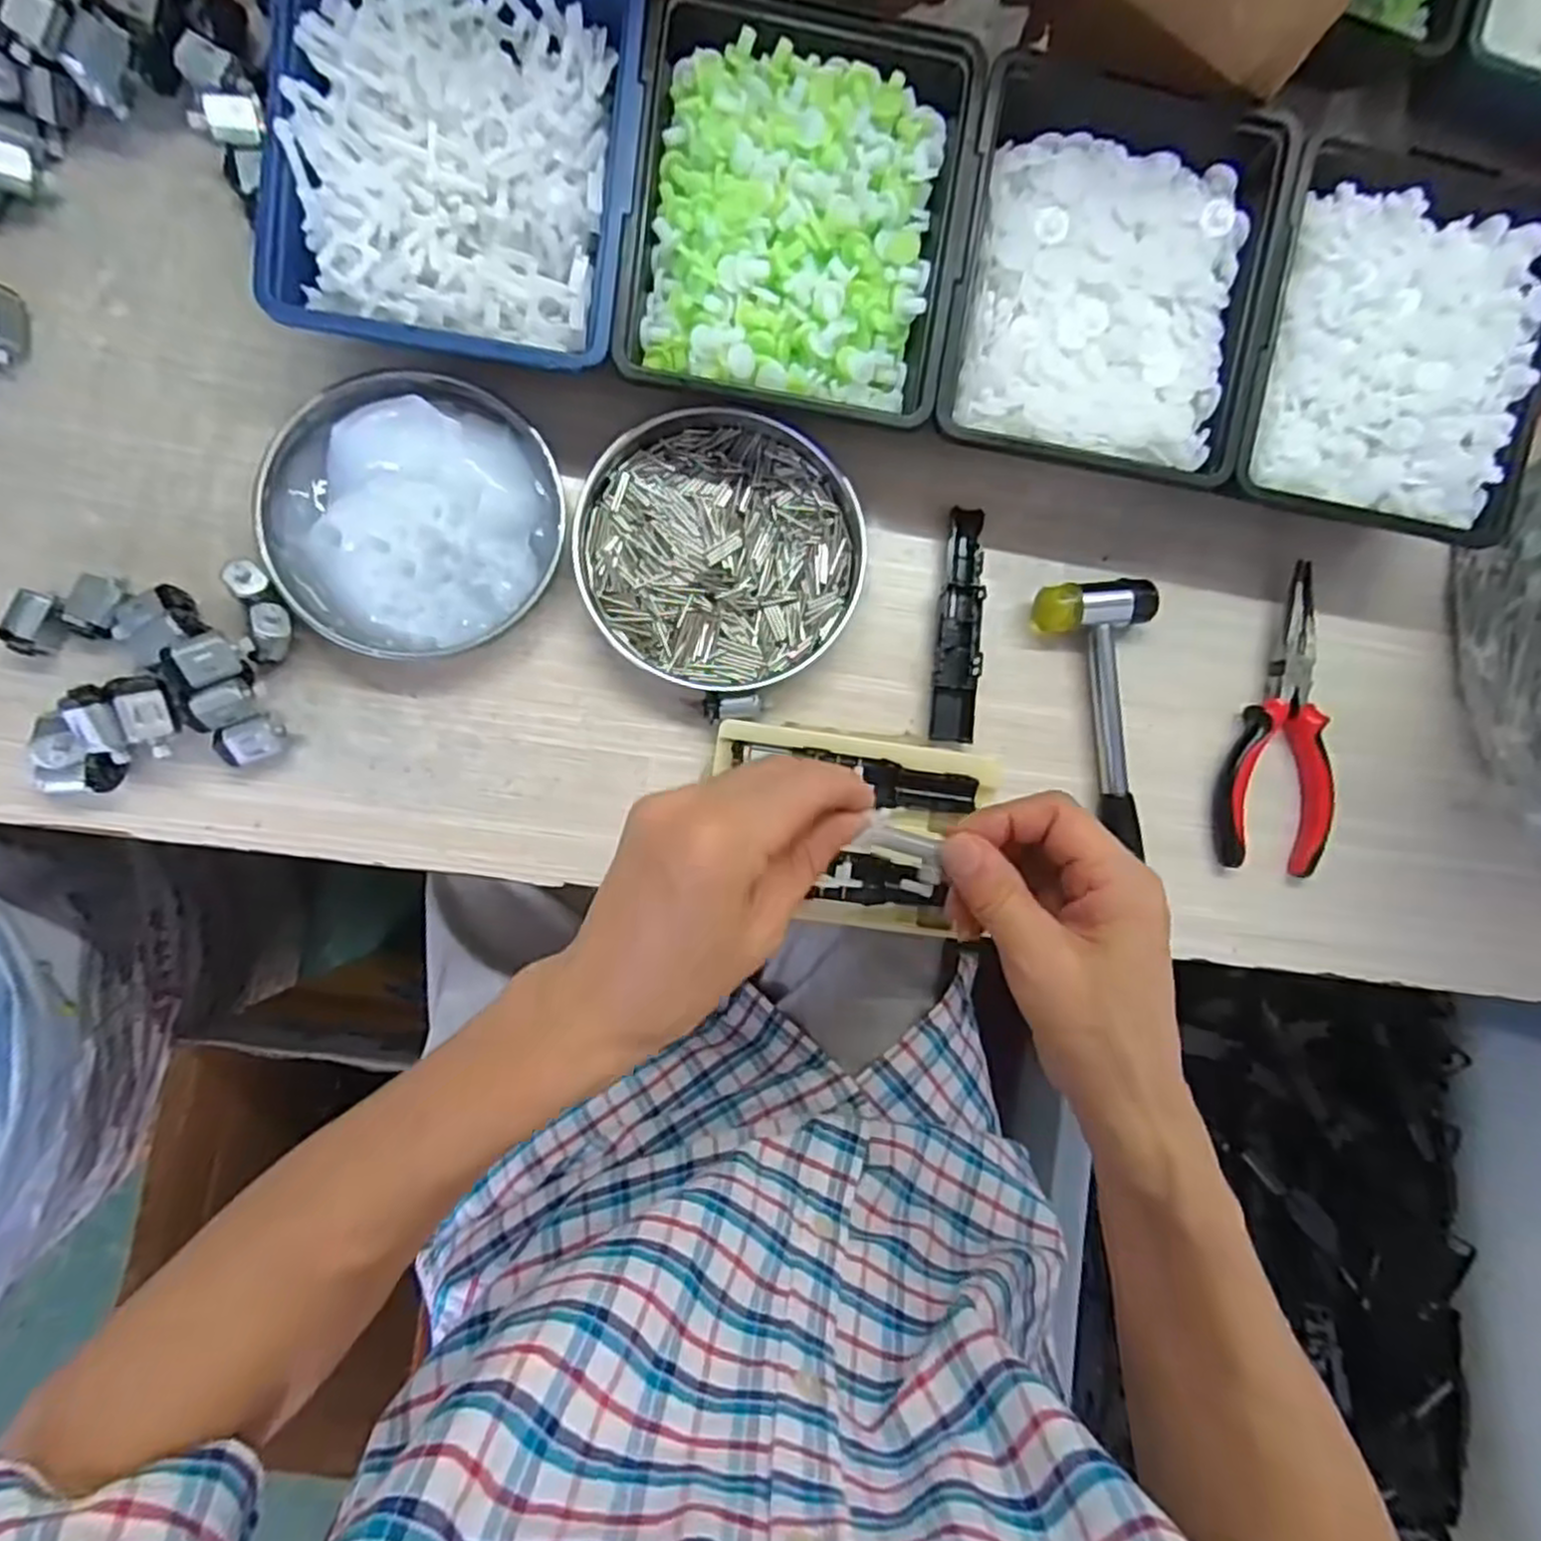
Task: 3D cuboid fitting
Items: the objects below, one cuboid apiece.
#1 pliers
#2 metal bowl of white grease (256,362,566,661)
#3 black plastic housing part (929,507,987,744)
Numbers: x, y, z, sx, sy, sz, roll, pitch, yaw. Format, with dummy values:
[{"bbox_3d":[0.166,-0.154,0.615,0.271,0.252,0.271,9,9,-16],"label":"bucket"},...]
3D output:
[{"bbox_3d":[0.271,-0.027,0.406,0.055,0.018,0.158,9,87,-6],"label":"pliers"},{"bbox_3d":[-0.165,-0.119,0.357,0.128,0.033,0.133,0,88,-7],"label":"metal bowl of white grease"},{"bbox_3d":[0.096,-0.074,0.394,0.022,0.010,0.117,5,87,-6],"label":"black plastic housing part"}]

